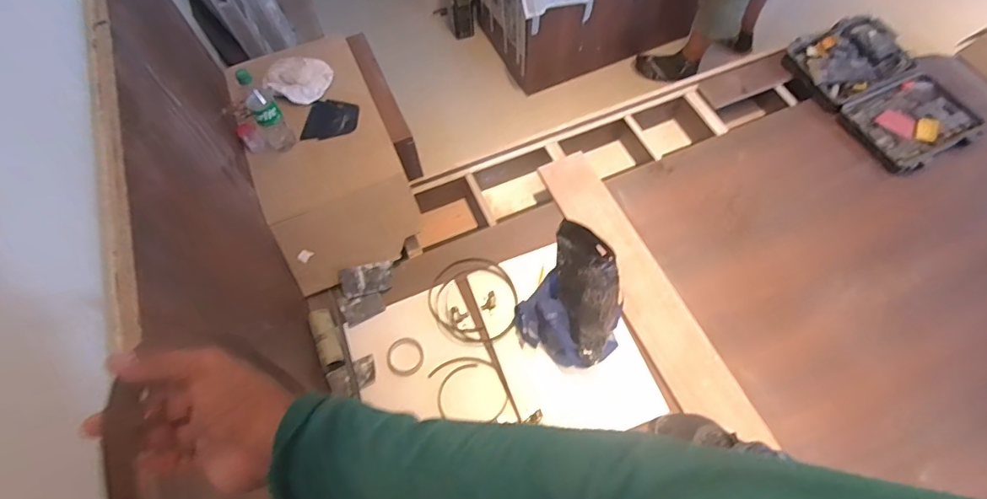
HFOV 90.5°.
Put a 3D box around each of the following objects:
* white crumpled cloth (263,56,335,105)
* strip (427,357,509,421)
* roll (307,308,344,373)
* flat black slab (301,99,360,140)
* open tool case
[{"bbox_3d":[-0.533,-0.469,1.333,0.165,0.035,0.163,13,64,9],"label":"white crumpled cloth"},{"bbox_3d":[-0.054,0.325,1.134,0.163,0.011,0.162,-20,64,-8],"label":"strip"},{"bbox_3d":[-0.393,0.214,1.154,0.050,0.052,0.156,-22,64,-8],"label":"roll"},{"bbox_3d":[-0.421,-0.337,1.274,0.128,0.015,0.125,3,63,4],"label":"flat black slab"},{"bbox_3d":[1.178,-0.491,1.490,0.351,0.089,0.525,-22,64,-9],"label":"open tool case"}]

